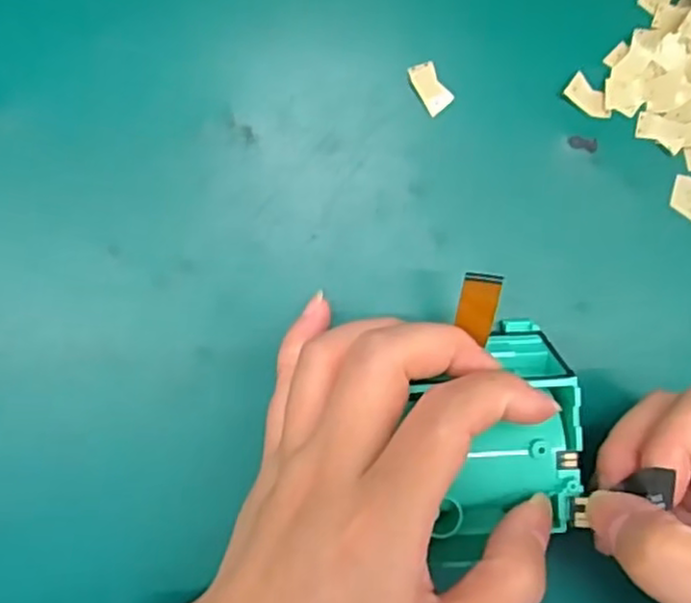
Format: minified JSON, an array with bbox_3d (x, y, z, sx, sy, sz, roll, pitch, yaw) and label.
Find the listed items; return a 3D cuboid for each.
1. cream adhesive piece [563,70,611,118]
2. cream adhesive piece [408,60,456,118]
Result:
[{"bbox_3d":[0.096,-0.079,0.267,0.020,0.004,0.010,35,95,-7],"label":"cream adhesive piece"},{"bbox_3d":[0.033,-0.083,0.265,0.011,0.004,0.020,-35,98,2],"label":"cream adhesive piece"}]

